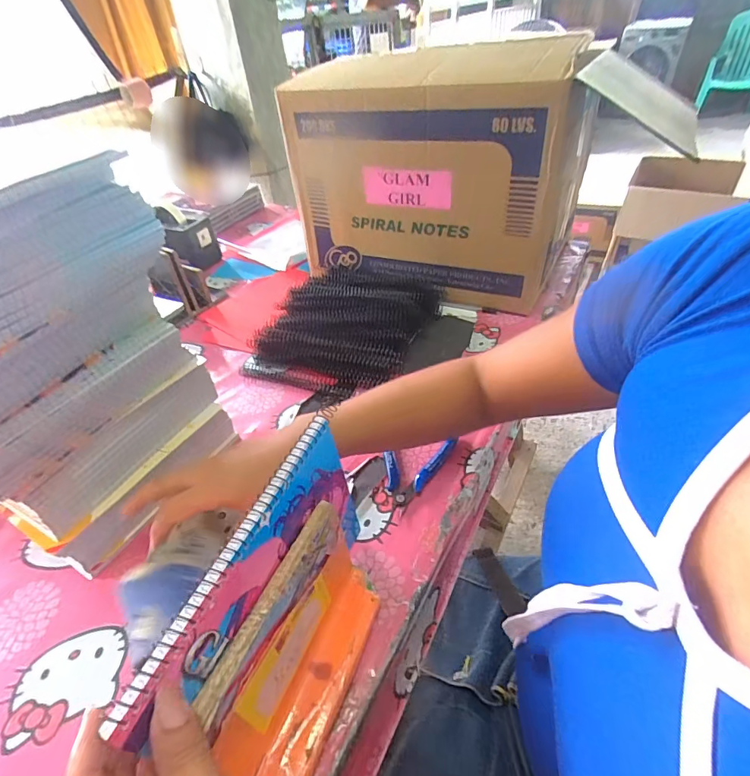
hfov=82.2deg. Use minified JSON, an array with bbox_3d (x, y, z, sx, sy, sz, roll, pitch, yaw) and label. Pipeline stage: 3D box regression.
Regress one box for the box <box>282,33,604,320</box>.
[{"bbox_3d":[0.093,-0.330,0.683,0.410,0.317,0.217,20,48,25],"label":"box"}]

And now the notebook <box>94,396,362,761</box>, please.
[{"bbox_3d":[-0.067,0.118,0.277,0.008,0.112,0.199,9,39,24],"label":"notebook"}]

